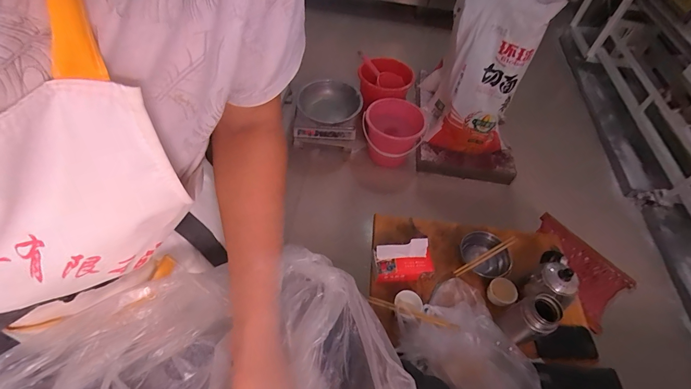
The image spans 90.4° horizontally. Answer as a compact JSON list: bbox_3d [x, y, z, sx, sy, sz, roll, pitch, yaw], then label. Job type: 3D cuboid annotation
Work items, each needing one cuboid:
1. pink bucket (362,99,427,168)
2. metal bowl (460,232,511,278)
[{"bbox_3d":[0.257,-0.332,1.903,0.286,0.302,0.312,3,54,-4],"label":"pink bucket"},{"bbox_3d":[0.404,0.171,0.990,0.126,0.050,0.144,-32,63,-25],"label":"metal bowl"}]

